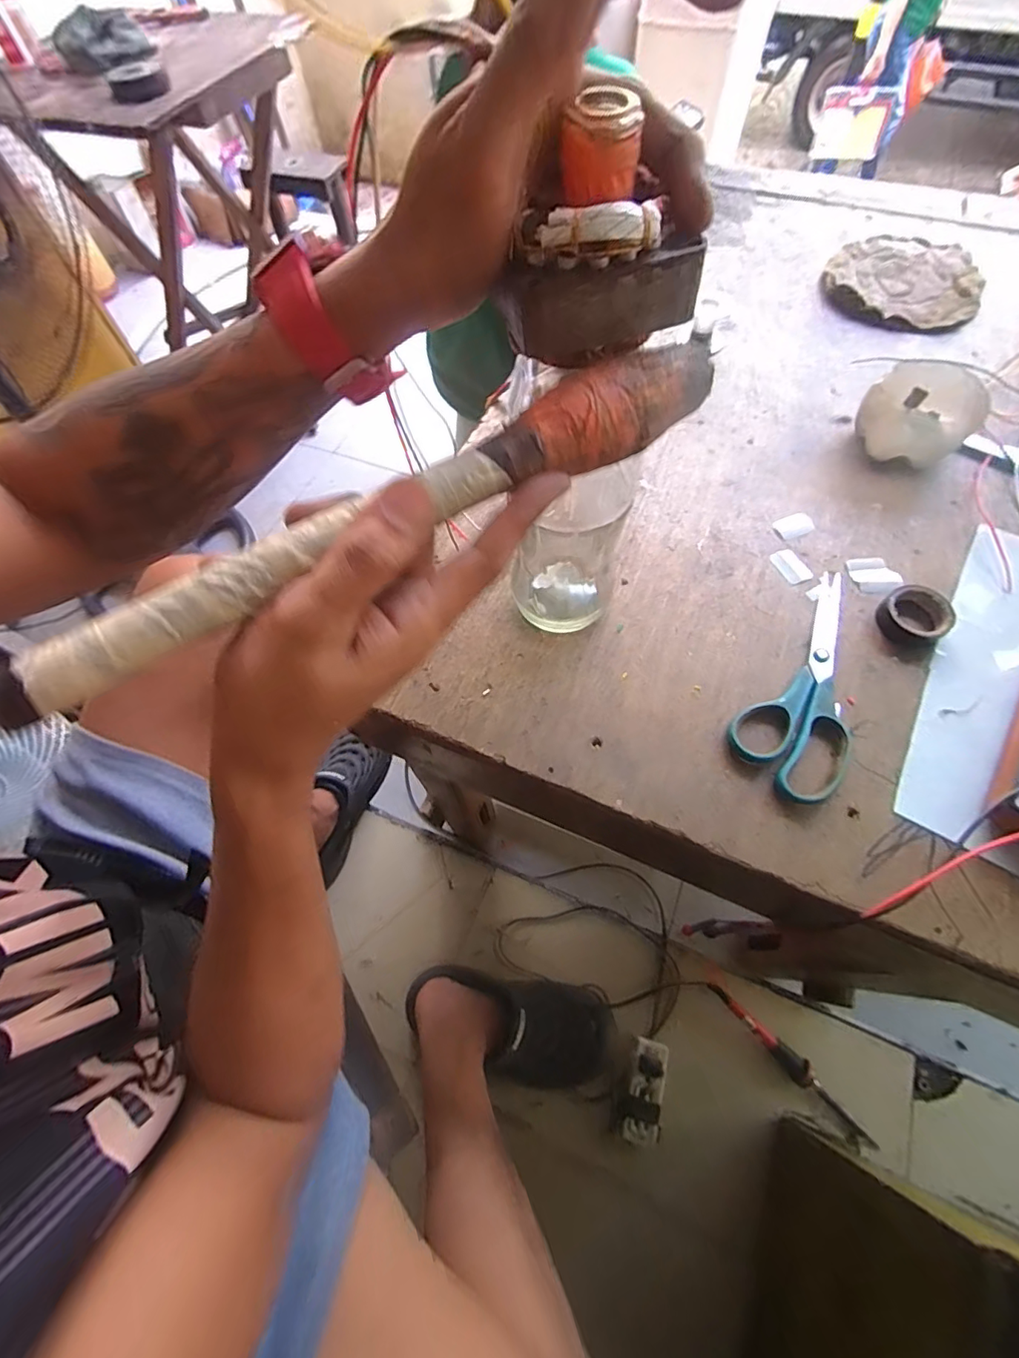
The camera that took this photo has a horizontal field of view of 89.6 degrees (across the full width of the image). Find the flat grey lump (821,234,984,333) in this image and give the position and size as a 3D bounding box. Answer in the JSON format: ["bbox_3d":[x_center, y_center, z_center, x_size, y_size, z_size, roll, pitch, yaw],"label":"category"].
[{"bbox_3d":[0.474,-0.483,0.619,0.167,0.013,0.201,24,66,13],"label":"flat grey lump"}]

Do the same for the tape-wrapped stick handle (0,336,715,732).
[{"bbox_3d":[-0.039,-0.063,0.191,0.288,0.027,0.022,-30,66,-12],"label":"tape-wrapped stick handle"}]

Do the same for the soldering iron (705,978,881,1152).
[{"bbox_3d":[0.368,0.500,0.665,0.249,0.019,0.026,40,72,19],"label":"soldering iron"}]

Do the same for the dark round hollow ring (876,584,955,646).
[{"bbox_3d":[0.320,-0.051,0.405,0.049,0.017,0.047,-1,63,1],"label":"dark round hollow ring"}]

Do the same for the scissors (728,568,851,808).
[{"bbox_3d":[0.238,0.001,0.387,0.075,0.011,0.198,35,69,17],"label":"scissors"}]

